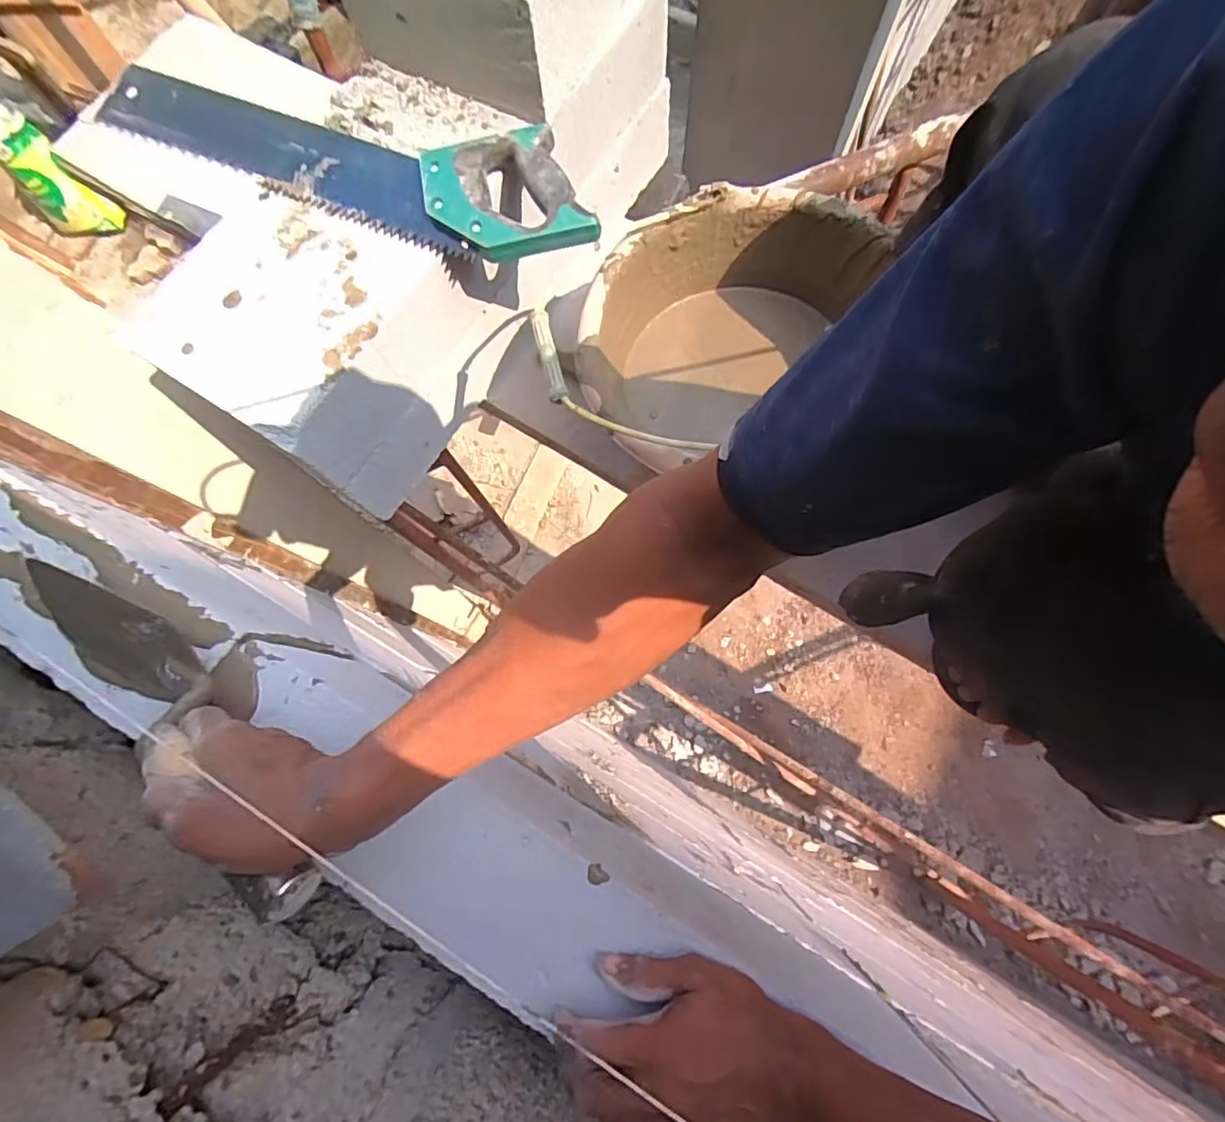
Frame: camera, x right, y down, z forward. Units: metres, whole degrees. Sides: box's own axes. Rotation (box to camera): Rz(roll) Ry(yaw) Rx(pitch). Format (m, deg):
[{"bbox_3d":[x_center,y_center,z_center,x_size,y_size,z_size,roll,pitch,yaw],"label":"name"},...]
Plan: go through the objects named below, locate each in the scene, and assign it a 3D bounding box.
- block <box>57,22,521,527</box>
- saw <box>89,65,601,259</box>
[{"bbox_3d":[-0.237,-0.253,0.597,0.230,0.185,0.353,43,80,11],"label":"block"},{"bbox_3d":[-0.253,-0.360,0.517,0.503,0.033,0.119,15,76,5],"label":"saw"}]

